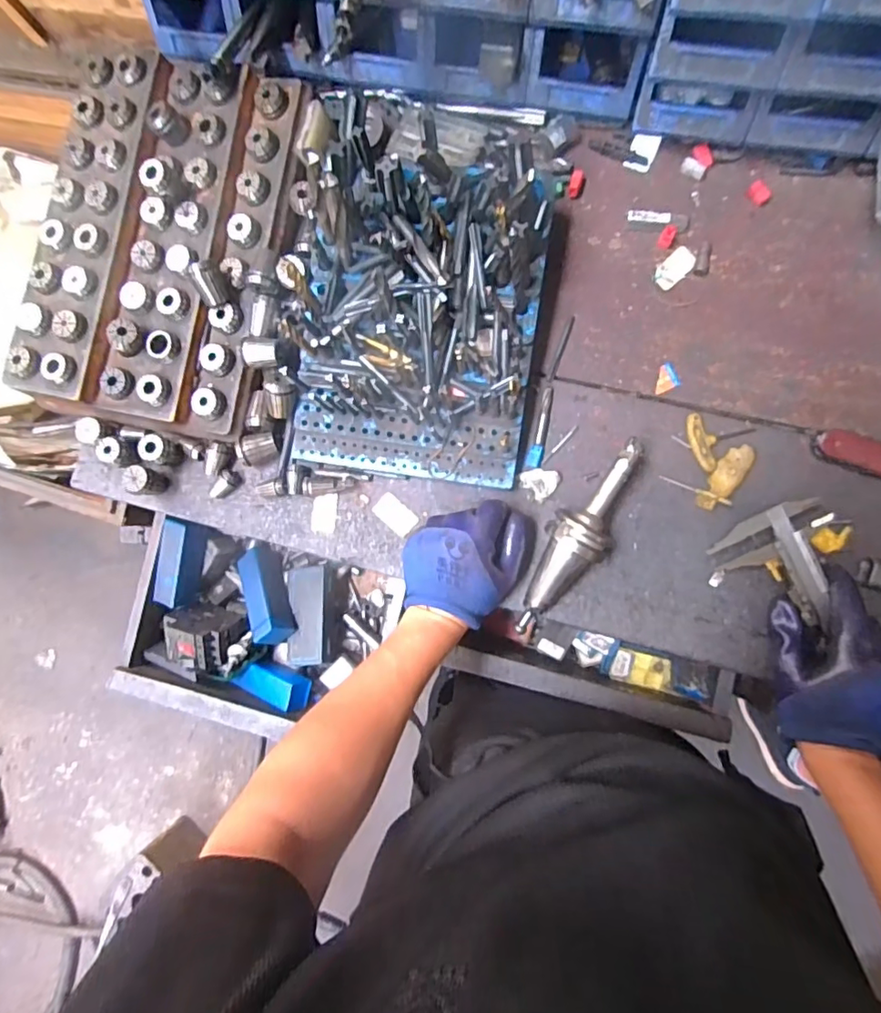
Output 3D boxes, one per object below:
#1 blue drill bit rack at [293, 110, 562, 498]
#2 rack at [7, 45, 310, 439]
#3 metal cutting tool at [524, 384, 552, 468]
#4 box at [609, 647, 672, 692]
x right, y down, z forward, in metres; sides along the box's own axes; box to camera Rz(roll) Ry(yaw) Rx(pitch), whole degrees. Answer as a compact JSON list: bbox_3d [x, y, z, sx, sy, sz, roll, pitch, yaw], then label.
[{"bbox_3d":[-0.024,-0.183,0.504,0.223,0.115,0.289,8,87,7],"label":"blue drill bit rack"},{"bbox_3d":[-0.291,-0.277,0.571,0.243,0.063,0.364,14,88,7],"label":"rack"},{"bbox_3d":[0.104,-0.080,0.557,0.016,0.006,0.084,14,88,7],"label":"metal cutting tool"},{"bbox_3d":[0.232,0.189,0.634,0.069,0.021,0.038,14,88,7],"label":"box"}]

